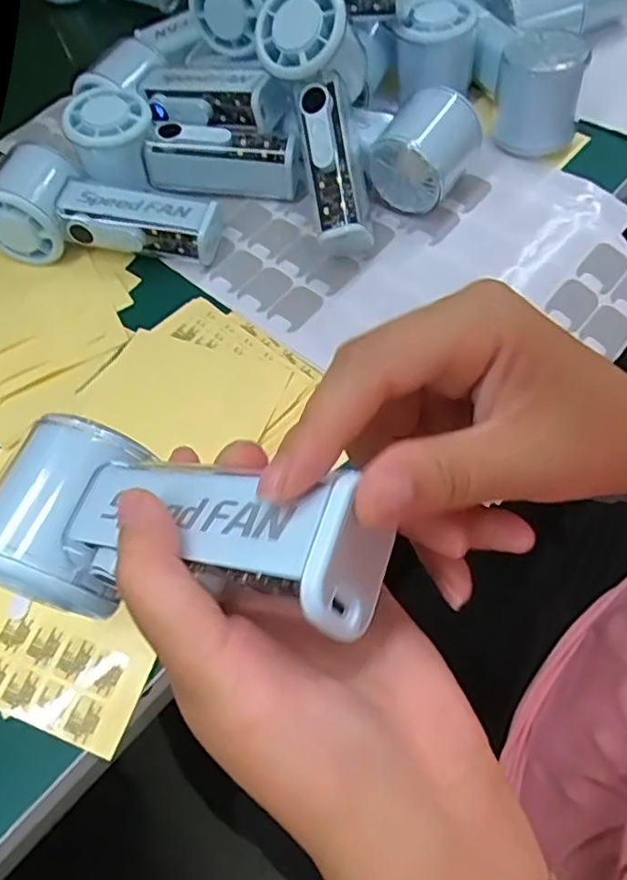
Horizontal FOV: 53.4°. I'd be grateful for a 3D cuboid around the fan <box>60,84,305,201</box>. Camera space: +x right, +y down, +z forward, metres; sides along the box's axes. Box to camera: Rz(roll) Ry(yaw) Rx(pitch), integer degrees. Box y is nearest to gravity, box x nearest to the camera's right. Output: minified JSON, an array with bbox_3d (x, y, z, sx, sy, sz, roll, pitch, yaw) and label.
[{"bbox_3d":[-0.086,-0.203,0.429,0.155,0.047,0.054,3,65,2],"label":"fan"}]

